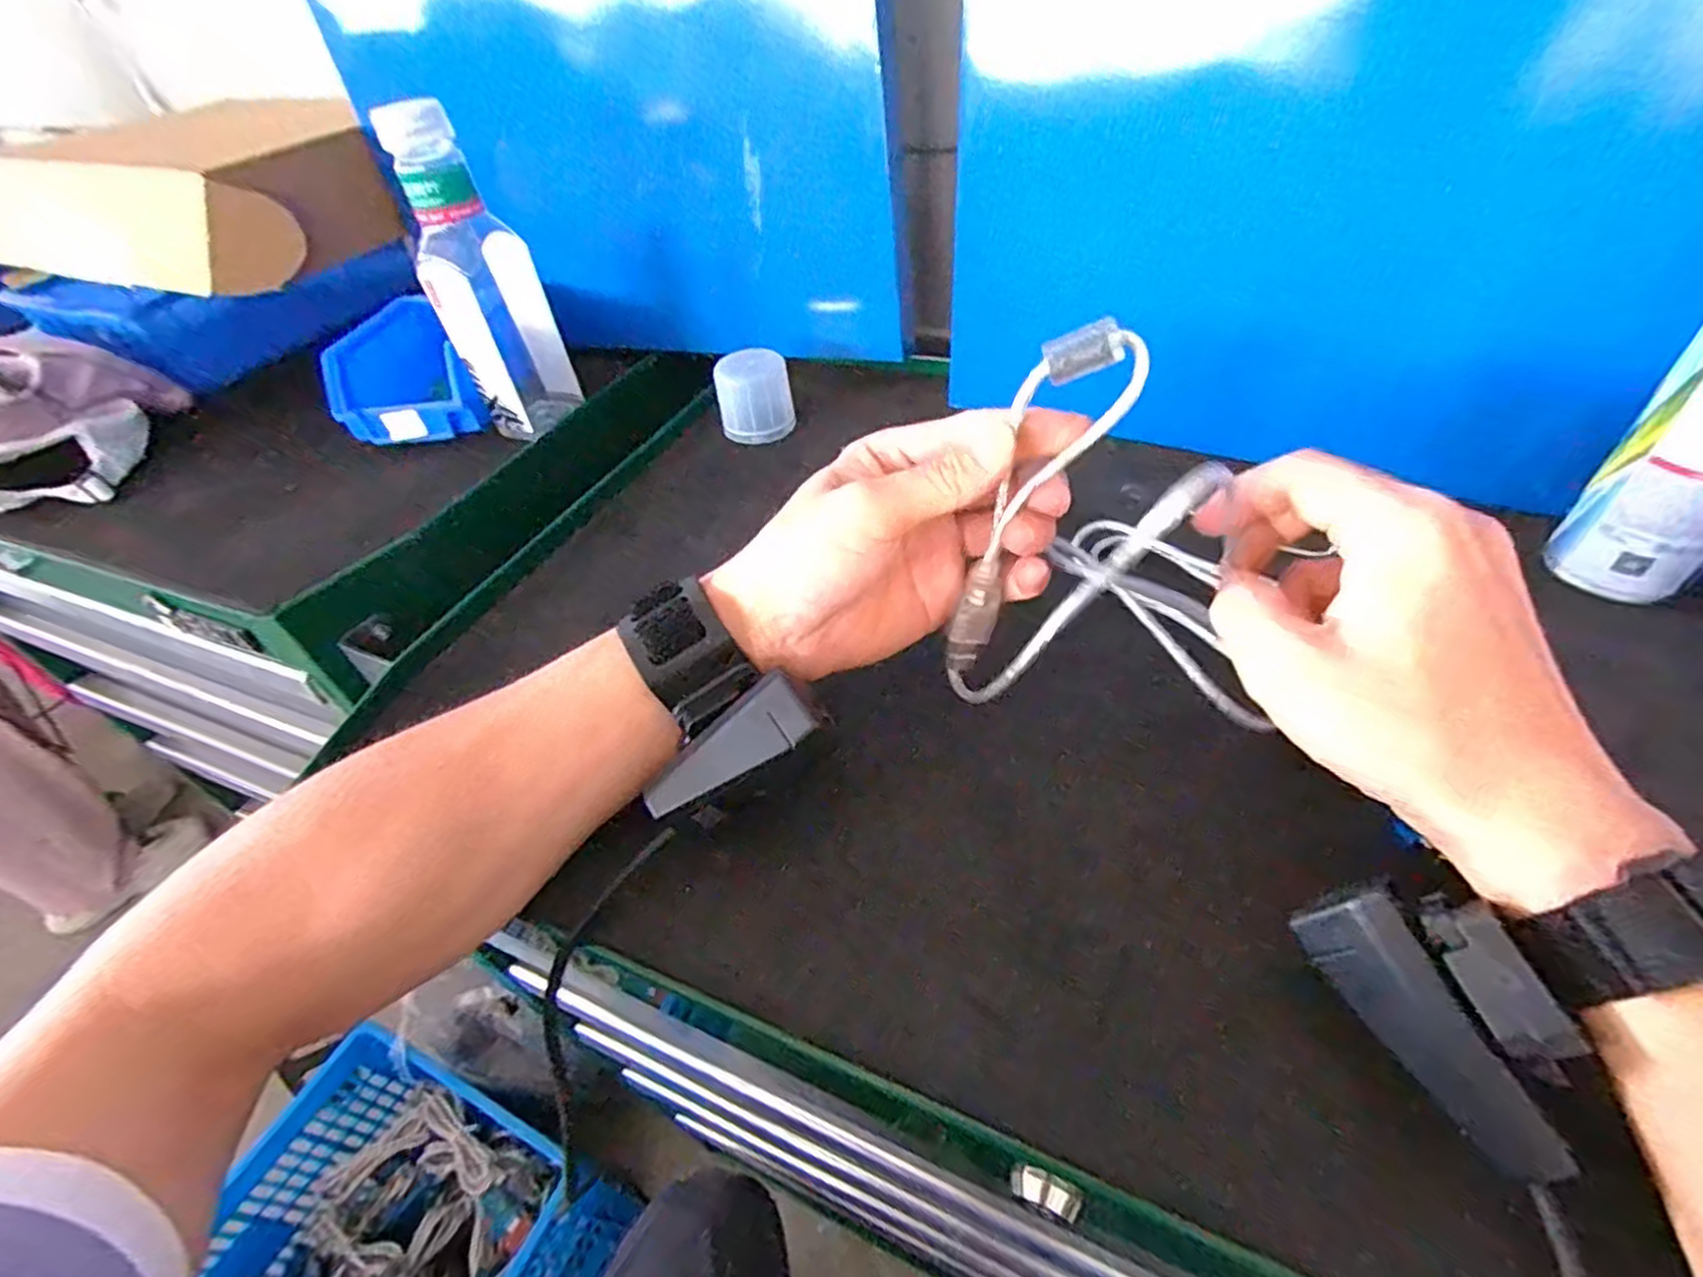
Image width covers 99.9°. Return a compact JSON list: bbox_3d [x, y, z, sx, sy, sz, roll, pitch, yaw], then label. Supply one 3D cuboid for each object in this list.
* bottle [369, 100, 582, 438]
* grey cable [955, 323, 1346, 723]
[{"bbox_3d":[-0.252,-0.243,0.495,0.072,0.194,0.062,-23,47,-15],"label":"bottle"},{"bbox_3d":[0.097,-0.032,0.259,0.120,0.138,0.050,3,46,11],"label":"grey cable"}]

